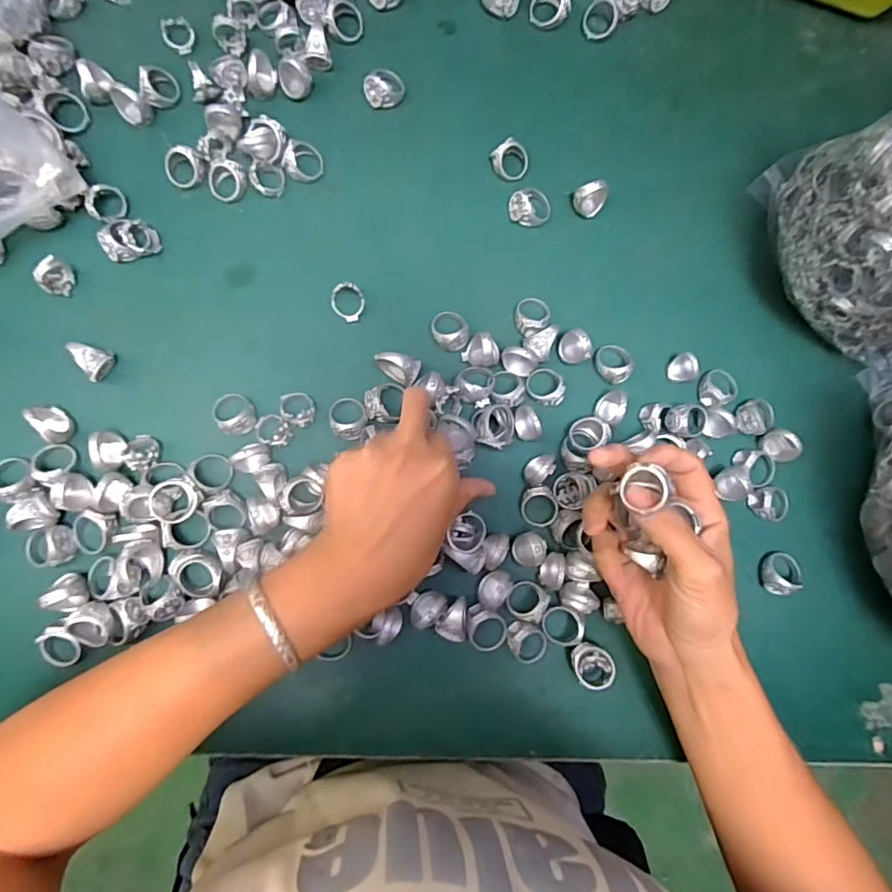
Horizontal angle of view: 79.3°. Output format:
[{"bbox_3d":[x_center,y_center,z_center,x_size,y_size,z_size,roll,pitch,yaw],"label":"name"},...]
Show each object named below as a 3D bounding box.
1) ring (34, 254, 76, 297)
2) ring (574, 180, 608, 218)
[{"bbox_3d":[-0.256,-0.111,0.353,0.016,0.018,0.020,37,81,0],"label":"ring"},{"bbox_3d":[0.107,-0.183,0.398,0.021,0.024,0.020,1,83,-5],"label":"ring"}]

